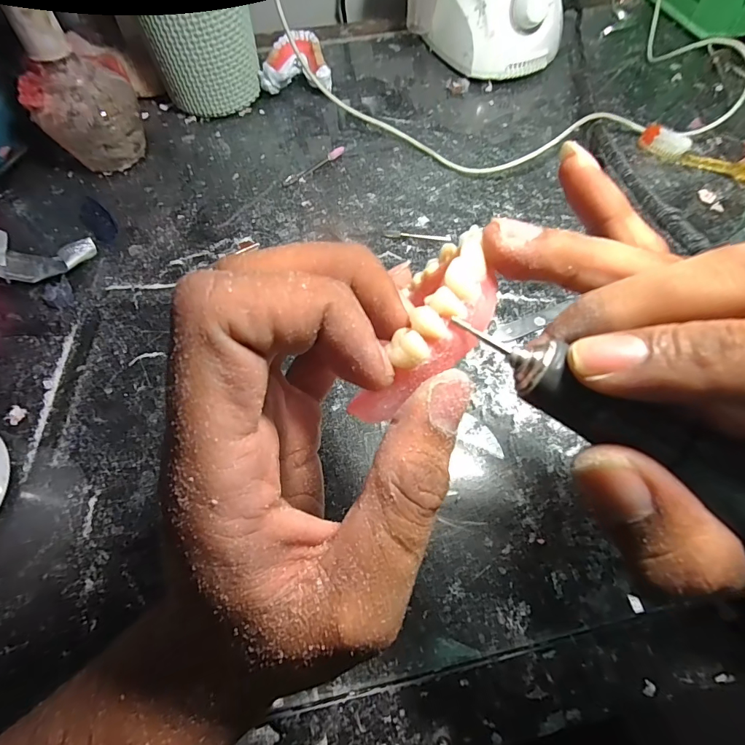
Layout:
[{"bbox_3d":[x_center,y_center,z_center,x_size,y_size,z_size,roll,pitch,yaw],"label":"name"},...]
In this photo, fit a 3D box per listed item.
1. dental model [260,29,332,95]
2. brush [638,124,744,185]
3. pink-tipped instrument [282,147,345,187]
[{"bbox_3d":[-0.071,-0.288,0.385,0.063,0.035,0.054,-3,64,-2],"label":"dental model"},{"bbox_3d":[0.314,-0.159,0.329,0.191,0.019,0.019,32,68,15],"label":"brush"},{"bbox_3d":[-0.049,-0.175,0.343,0.064,0.006,0.010,-35,69,-16],"label":"pink-tipped instrument"}]

